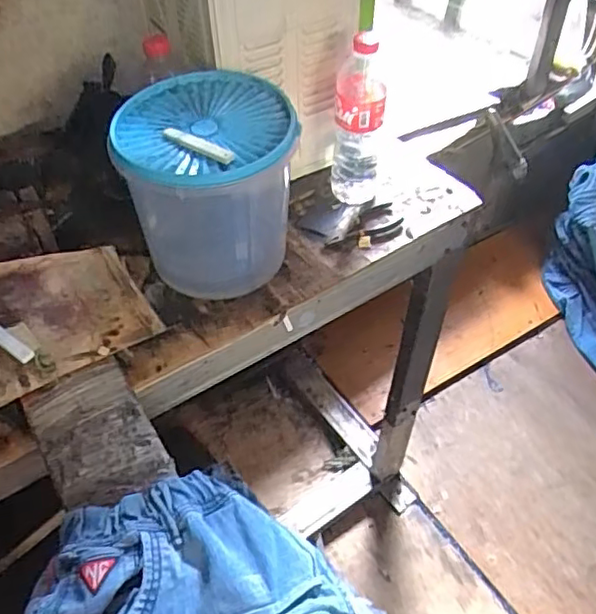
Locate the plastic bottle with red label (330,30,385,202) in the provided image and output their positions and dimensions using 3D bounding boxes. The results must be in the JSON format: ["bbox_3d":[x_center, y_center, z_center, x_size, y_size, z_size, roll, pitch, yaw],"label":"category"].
[{"bbox_3d":[0.075,-0.228,0.772,0.064,0.215,0.061,3,48,4],"label":"plastic bottle with red label"}]

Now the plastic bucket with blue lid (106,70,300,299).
[{"bbox_3d":[-0.094,-0.133,0.718,0.180,0.199,0.176,-1,48,1],"label":"plastic bucket with blue lid"}]

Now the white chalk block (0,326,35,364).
[{"bbox_3d":[-0.291,0.032,0.617,0.077,0.008,0.015,29,55,24],"label":"white chalk block"}]

